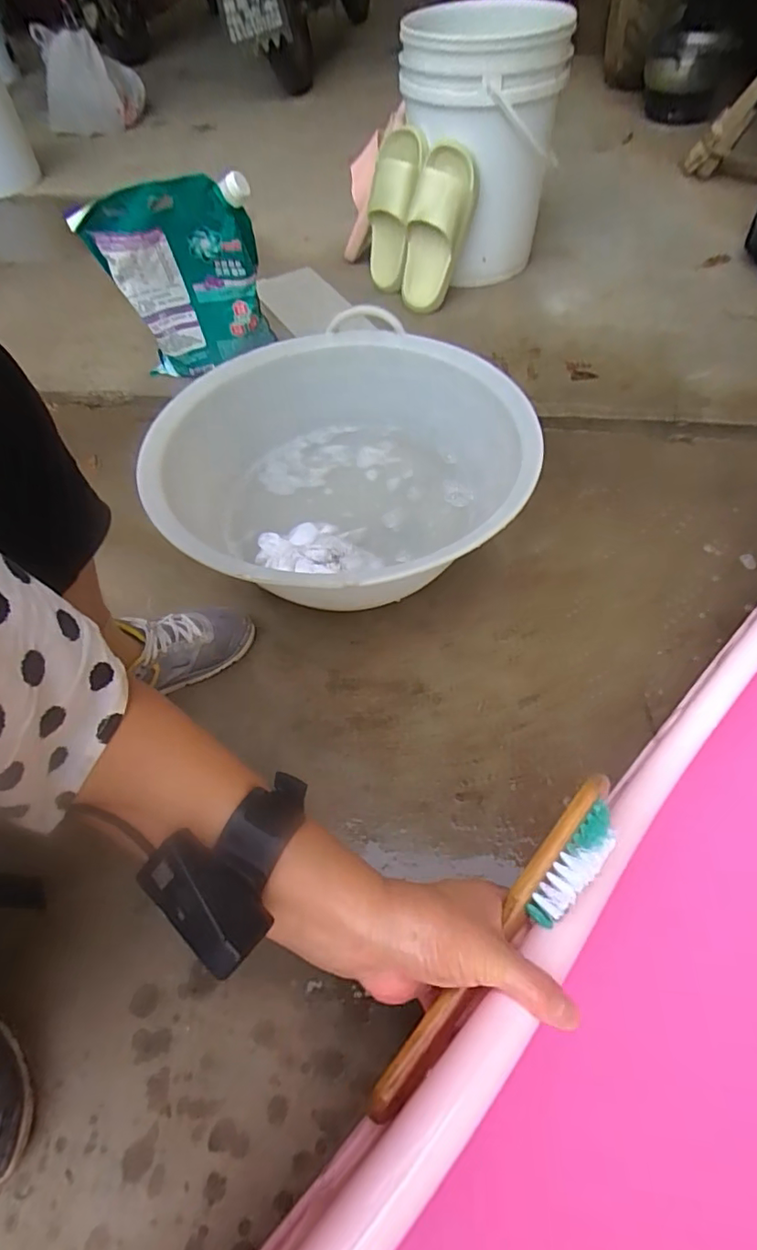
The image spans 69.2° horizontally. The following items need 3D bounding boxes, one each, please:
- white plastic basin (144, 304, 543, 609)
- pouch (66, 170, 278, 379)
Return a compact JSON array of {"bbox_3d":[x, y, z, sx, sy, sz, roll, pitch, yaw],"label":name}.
[{"bbox_3d":[-0.046,-0.217,0.811,0.515,0.173,0.510,-2,56,3],"label":"white plastic basin"},{"bbox_3d":[-0.316,-0.559,0.933,0.253,0.310,0.067,-10,56,-1],"label":"pouch"}]

